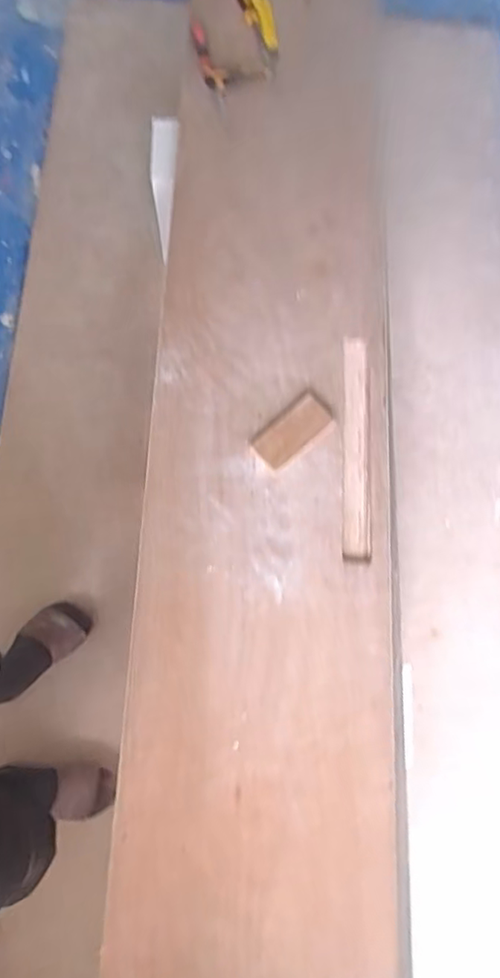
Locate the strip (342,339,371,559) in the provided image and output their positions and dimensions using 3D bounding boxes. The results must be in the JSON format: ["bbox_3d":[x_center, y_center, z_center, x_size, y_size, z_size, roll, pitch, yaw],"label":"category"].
[{"bbox_3d":[0.180,-0.075,1.007,0.044,0.022,0.371,3,75,-2],"label":"strip"}]

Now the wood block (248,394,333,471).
[{"bbox_3d":[0.070,-0.094,0.991,0.135,0.030,0.073,-38,80,-12],"label":"wood block"}]

